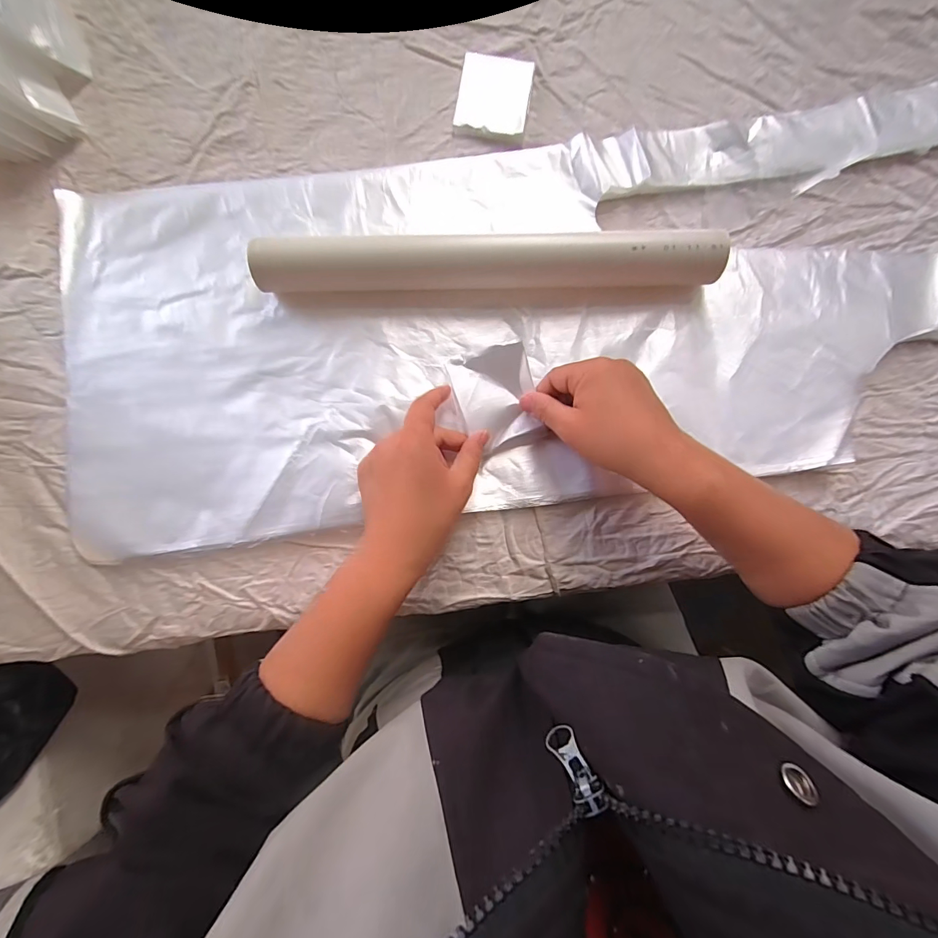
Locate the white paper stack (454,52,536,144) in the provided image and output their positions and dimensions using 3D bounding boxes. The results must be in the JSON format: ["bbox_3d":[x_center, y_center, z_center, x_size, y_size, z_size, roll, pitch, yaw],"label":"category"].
[{"bbox_3d":[0.024,-0.333,0.374,0.063,0.010,0.077,9,83,1],"label":"white paper stack"}]

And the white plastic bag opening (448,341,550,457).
[{"bbox_3d":[0.022,-0.054,0.328,0.061,0.024,0.071,-19,83,-3],"label":"white plastic bag opening"}]

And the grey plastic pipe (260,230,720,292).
[{"bbox_3d":[0.014,-0.164,0.331,0.354,0.038,0.039,-1,83,-1],"label":"grey plastic pipe"}]

